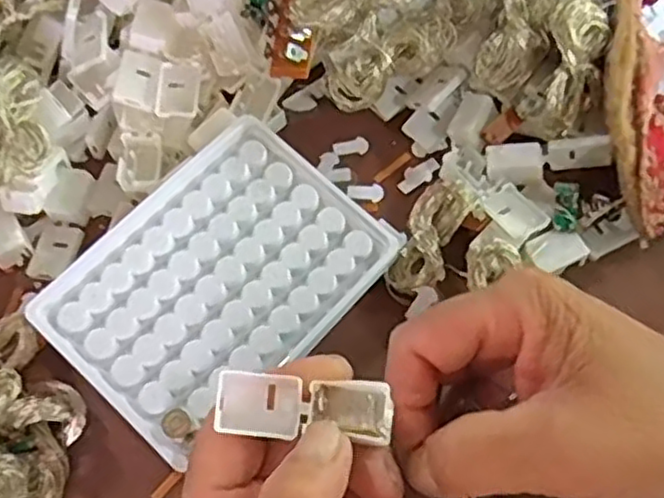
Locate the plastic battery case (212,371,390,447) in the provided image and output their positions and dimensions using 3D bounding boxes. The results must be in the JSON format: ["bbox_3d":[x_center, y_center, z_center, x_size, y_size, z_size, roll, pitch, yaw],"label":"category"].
[{"bbox_3d":[-0.009,0.050,0.223,0.054,0.011,0.020,3,71,2],"label":"plastic battery case"}]

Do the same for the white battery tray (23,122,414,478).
[{"bbox_3d":[-0.049,0.011,0.301,0.097,0.011,0.129,41,75,12],"label":"white battery tray"}]

